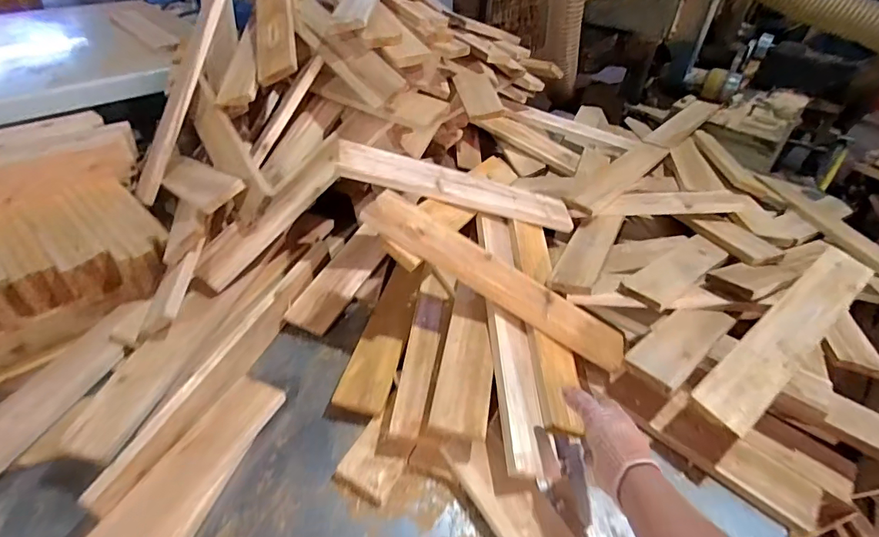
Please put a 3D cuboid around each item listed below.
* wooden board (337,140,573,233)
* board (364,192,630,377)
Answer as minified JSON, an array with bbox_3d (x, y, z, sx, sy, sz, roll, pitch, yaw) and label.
[{"bbox_3d":[0.051,-0.155,0.875,0.494,0.033,0.091,11,36,-22],"label":"wooden board"},{"bbox_3d":[0.106,0.014,0.751,0.488,0.026,0.110,31,41,-8],"label":"board"}]

